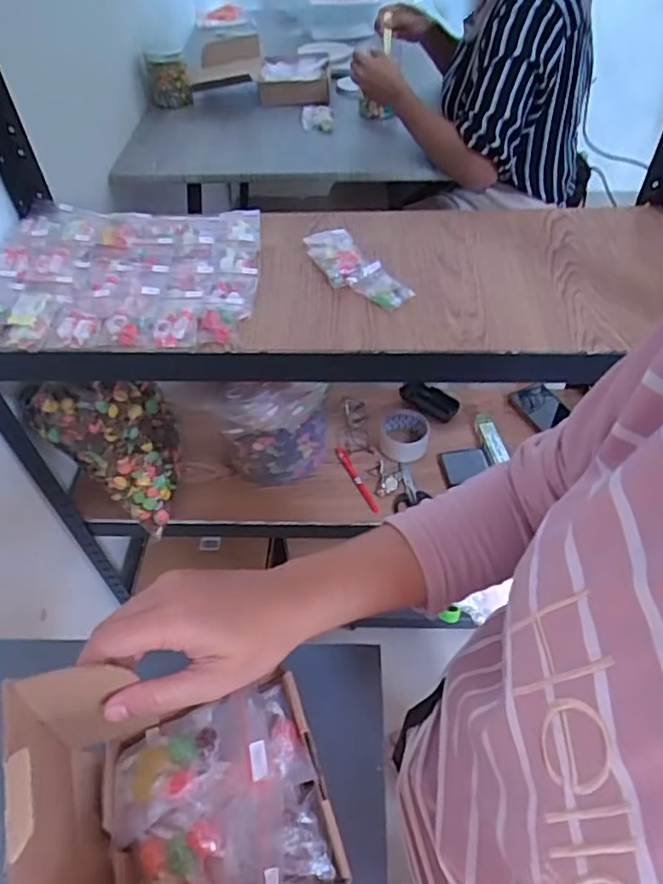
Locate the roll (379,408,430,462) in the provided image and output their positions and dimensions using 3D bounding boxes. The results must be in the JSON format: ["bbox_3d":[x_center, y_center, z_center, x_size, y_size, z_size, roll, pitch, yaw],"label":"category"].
[{"bbox_3d":[0.130,-0.013,1.059,0.086,0.041,0.092,-1,51,1],"label":"roll"}]

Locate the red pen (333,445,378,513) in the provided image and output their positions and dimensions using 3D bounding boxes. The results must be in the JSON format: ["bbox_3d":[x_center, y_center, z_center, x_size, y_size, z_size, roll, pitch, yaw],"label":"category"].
[{"bbox_3d":[0.042,0.061,1.012,0.014,0.014,0.145,-22,53,-15],"label":"red pen"}]

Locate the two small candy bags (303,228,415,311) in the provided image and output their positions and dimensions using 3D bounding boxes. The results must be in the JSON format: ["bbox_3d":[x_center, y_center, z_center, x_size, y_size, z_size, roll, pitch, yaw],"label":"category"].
[{"bbox_3d":[0.029,-0.225,0.767,0.070,0.032,0.166,-30,56,-21],"label":"two small candy bags"}]

